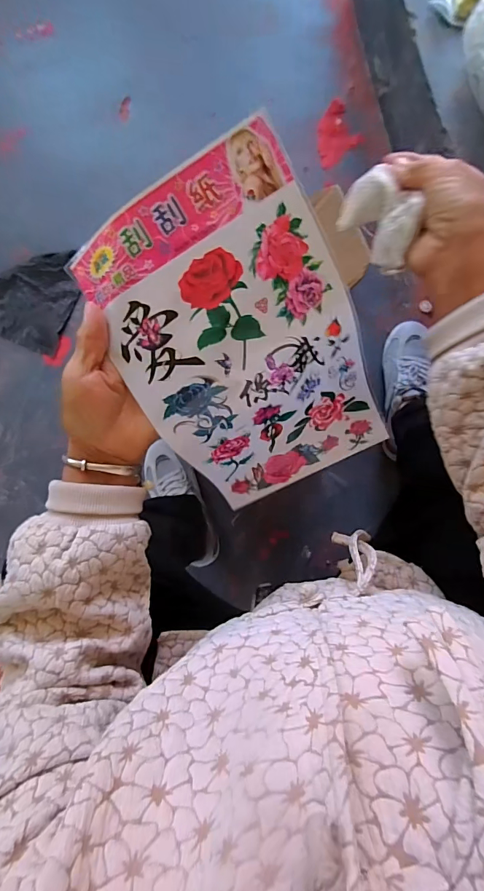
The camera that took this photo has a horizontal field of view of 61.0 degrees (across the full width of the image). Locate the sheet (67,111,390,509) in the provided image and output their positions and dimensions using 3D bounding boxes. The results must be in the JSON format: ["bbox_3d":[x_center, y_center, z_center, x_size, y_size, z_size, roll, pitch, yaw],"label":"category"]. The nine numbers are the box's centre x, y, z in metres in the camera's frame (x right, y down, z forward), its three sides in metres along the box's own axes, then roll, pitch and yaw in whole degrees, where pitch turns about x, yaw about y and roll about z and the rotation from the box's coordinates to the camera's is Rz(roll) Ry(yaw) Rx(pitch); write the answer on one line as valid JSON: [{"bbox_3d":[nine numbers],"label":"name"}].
[{"bbox_3d":[0.006,-0.066,0.332,0.170,0.276,0.076,-31,41,3],"label":"sheet"}]

